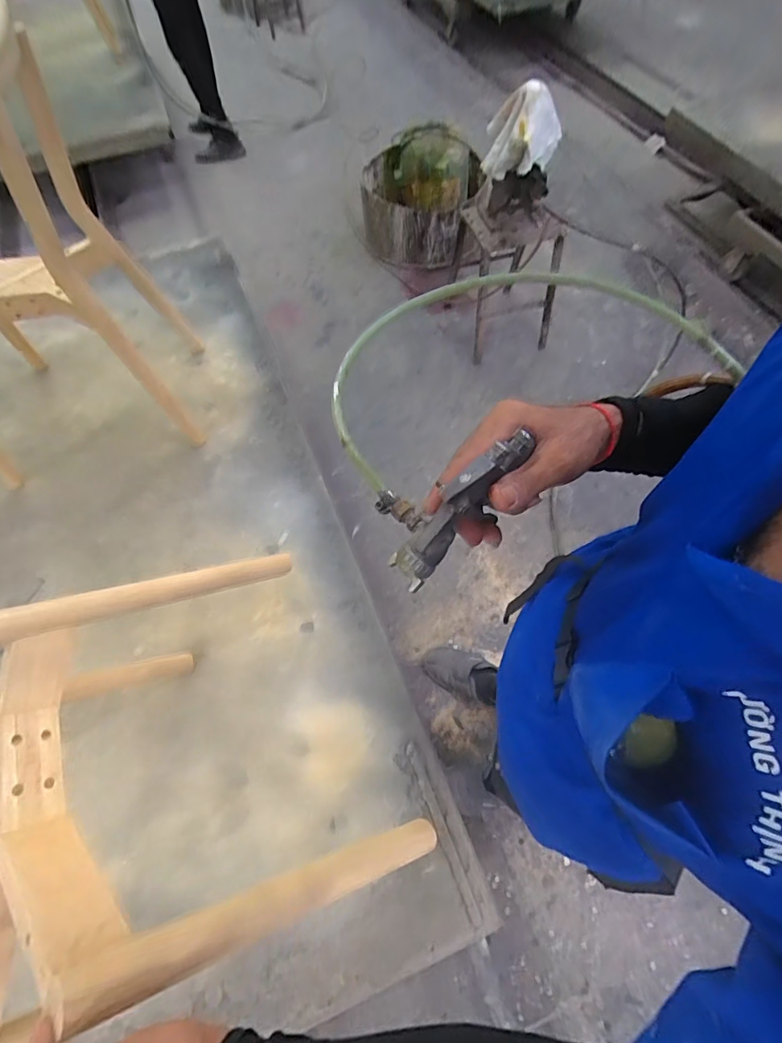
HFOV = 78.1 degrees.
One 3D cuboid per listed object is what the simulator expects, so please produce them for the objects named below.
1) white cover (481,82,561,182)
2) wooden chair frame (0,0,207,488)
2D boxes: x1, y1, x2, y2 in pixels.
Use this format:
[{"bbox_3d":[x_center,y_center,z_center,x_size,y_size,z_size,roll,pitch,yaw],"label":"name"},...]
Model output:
[{"bbox_3d":[0.321,-0.951,1.193,0.188,0.185,0.072,14,62,8],"label":"white cover"},{"bbox_3d":[-0.818,-0.541,1.052,0.456,0.680,0.544,-15,62,-4],"label":"wooden chair frame"}]

